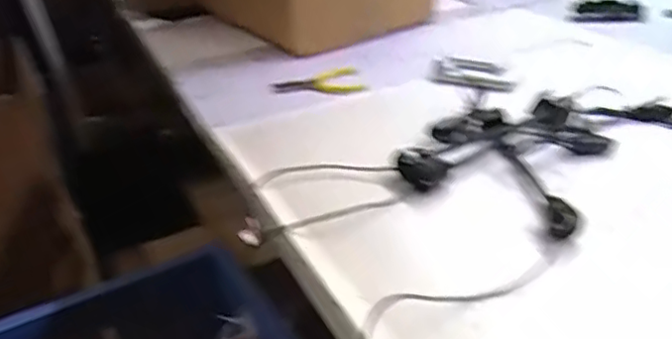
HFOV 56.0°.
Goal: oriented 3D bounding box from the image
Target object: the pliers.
[{"bbox_3d":[-0.024,-0.112,0.835,0.120,0.011,0.096,-5,28,-2],"label":"pliers"}]

